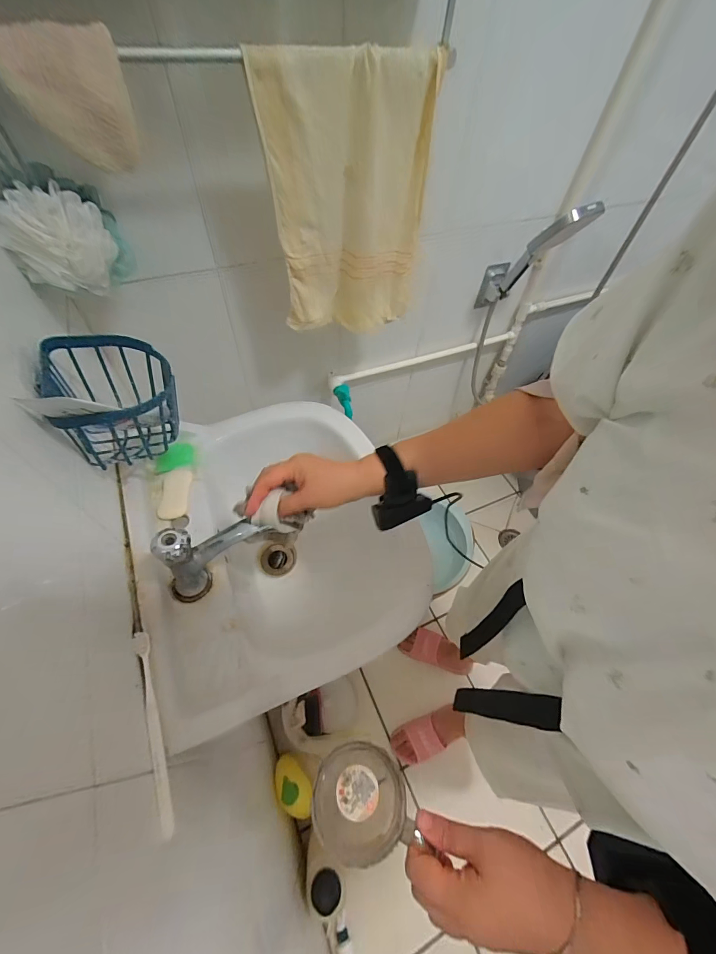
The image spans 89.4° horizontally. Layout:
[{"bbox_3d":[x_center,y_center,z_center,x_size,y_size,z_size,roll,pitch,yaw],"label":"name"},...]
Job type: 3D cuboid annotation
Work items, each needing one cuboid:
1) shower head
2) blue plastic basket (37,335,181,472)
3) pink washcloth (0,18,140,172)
[{"bbox_3d":[0.402,-0.523,0.867,0.107,0.346,0.079,-15,94,-14],"label":"shower head"},{"bbox_3d":[-0.297,-0.099,0.454,0.127,0.126,0.163,-27,62,-21],"label":"blue plastic basket"},{"bbox_3d":[-0.291,-0.383,0.370,0.109,0.100,0.032,-24,61,-19],"label":"pink washcloth"}]

